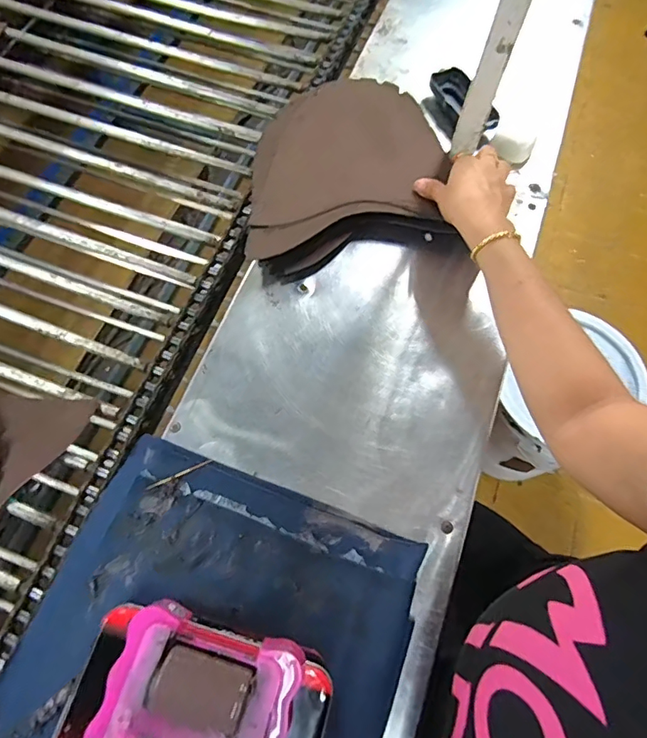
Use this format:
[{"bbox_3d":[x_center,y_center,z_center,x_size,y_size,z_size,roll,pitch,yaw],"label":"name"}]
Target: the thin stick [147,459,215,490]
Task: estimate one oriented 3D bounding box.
[{"bbox_3d":[-0.134,0.098,0.456,0.063,0.004,0.004,-23,71,-12],"label":"thin stick"}]

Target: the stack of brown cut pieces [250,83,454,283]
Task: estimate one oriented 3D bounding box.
[{"bbox_3d":[0.032,-0.235,0.583,0.220,0.050,0.249,2,68,-2],"label":"stack of brown cut pieces"}]

